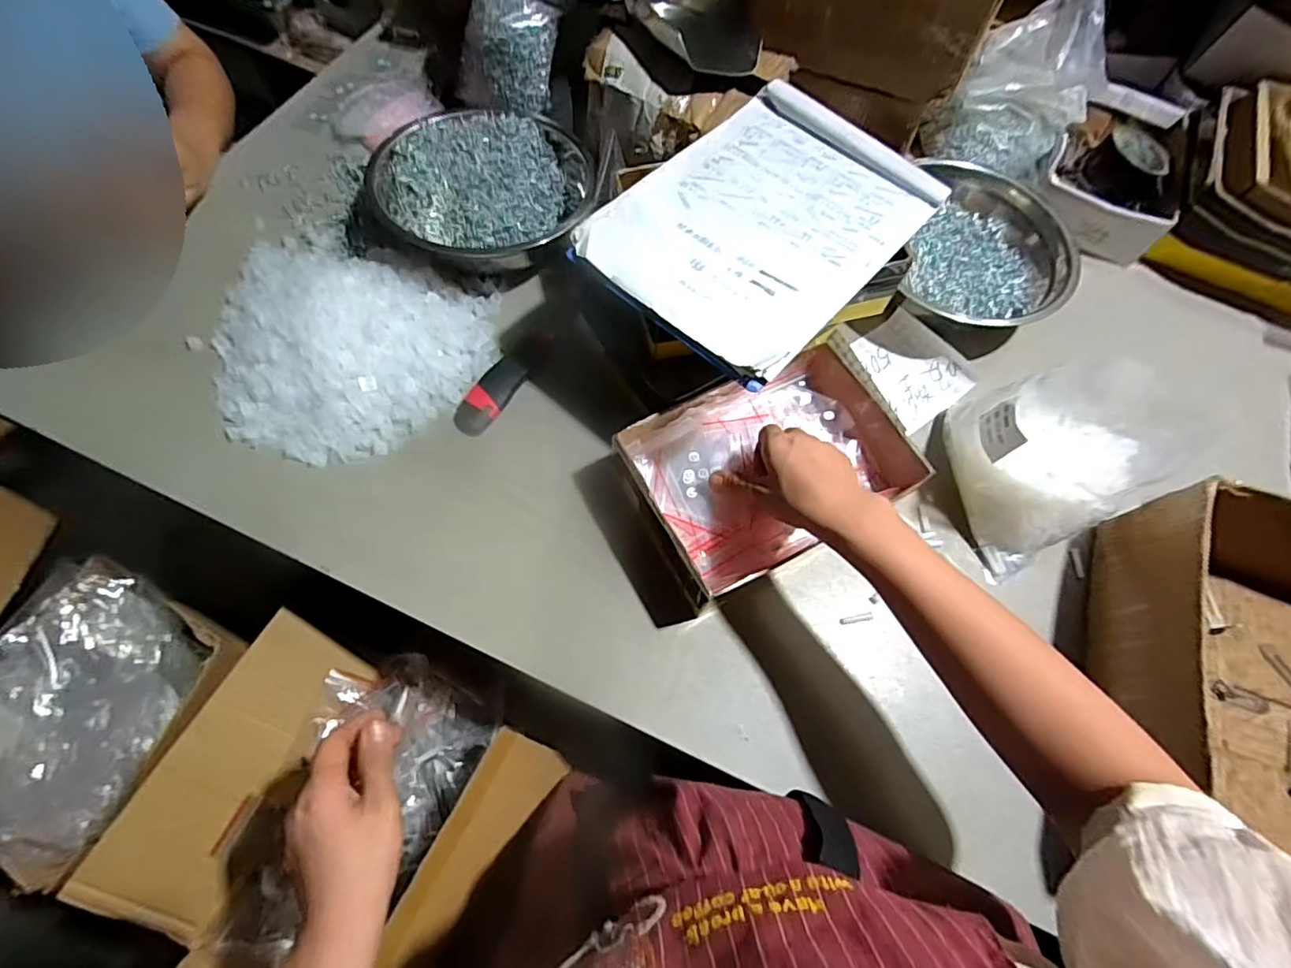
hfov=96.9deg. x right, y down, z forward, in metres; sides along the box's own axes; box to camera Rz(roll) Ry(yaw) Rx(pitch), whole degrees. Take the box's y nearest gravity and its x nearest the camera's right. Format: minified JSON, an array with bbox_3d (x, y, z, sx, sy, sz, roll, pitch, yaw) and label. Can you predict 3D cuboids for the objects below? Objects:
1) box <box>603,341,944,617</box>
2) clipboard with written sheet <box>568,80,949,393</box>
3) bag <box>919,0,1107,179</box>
[{"bbox_3d":[0.117,-0.019,0.546,0.245,0.062,0.174,-24,73,-11],"label":"box"},{"bbox_3d":[0.107,-0.242,0.519,0.220,0.017,0.301,40,73,11],"label":"clipboard with written sheet"},{"bbox_3d":[0.491,-0.514,0.734,0.160,0.133,0.197,42,70,13],"label":"bag"}]

